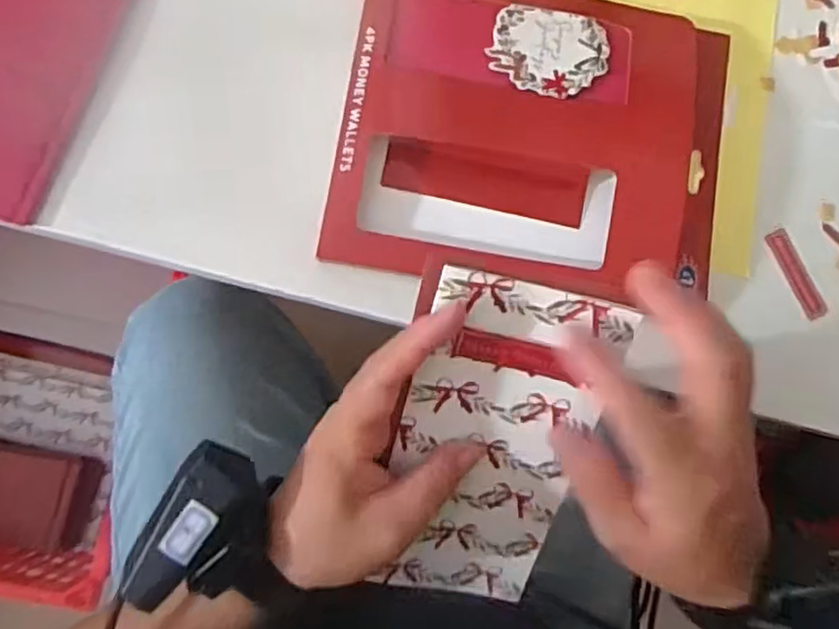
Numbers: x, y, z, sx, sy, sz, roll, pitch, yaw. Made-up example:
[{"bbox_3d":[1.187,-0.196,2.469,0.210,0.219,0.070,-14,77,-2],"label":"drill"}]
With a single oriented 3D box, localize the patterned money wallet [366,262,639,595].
[{"bbox_3d":[0.036,0.067,0.314,0.089,0.009,0.175,5,115,-5],"label":"patterned money wallet"}]

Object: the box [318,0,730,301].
[{"bbox_3d":[0.074,-0.111,0.404,0.233,0.027,0.185,10,82,-4],"label":"box"}]

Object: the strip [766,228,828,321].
[{"bbox_3d":[0.239,-0.026,0.423,0.014,0.004,0.060,-23,85,-8],"label":"strip"}]

